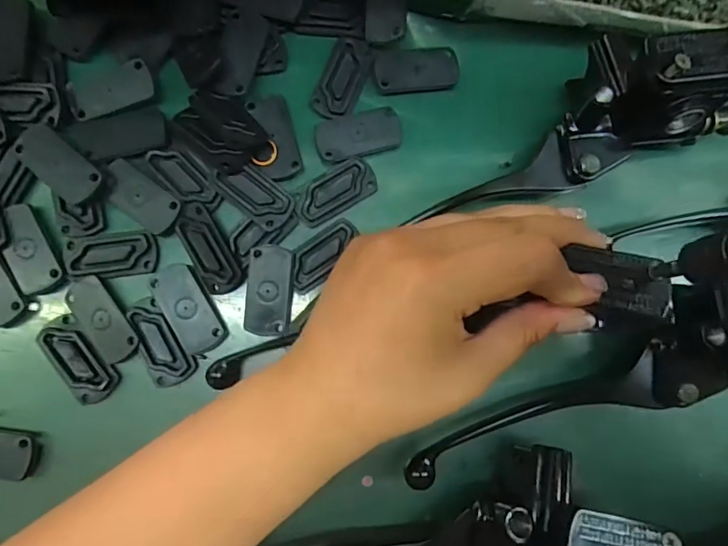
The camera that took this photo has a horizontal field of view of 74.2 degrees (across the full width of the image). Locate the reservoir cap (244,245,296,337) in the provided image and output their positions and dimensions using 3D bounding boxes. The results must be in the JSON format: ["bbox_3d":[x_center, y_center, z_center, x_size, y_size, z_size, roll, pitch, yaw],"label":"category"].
[{"bbox_3d":[-0.051,0.009,0.259,0.024,0.006,0.048,4,86,-3],"label":"reservoir cap"}]

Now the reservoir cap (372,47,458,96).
[{"bbox_3d":[0.030,-0.117,0.276,0.047,0.006,0.024,-5,87,-3],"label":"reservoir cap"}]

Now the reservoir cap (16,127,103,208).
[{"bbox_3d":[-0.161,-0.057,0.254,0.045,0.011,0.023,38,85,0],"label":"reservoir cap"}]

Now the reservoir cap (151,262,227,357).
[{"bbox_3d":[-0.093,0.020,0.256,0.022,0.004,0.049,-30,88,-4],"label":"reservoir cap"}]

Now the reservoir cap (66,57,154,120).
[{"bbox_3d":[-0.139,-0.100,0.263,0.045,0.006,0.022,-19,88,-4],"label":"reservoir cap"}]

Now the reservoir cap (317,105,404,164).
[{"bbox_3d":[-0.003,-0.078,0.270,0.047,0.004,0.024,-16,87,-4],"label":"reservoir cap"}]

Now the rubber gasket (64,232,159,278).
[{"bbox_3d":[-0.137,-0.009,0.260,0.048,0.006,0.023,-6,87,-3],"label":"rubber gasket"}]

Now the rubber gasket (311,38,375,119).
[{"bbox_3d":[-0.012,-0.111,0.274,0.023,0.006,0.047,24,86,-1],"label":"rubber gasket"}]

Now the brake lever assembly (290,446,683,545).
[{"bbox_3d":[0.034,0.126,0.223,0.189,0.073,0.051,-15,89,-4],"label":"brake lever assembly"}]

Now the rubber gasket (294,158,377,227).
[{"bbox_3d":[-0.017,-0.045,0.270,0.048,0.005,0.022,-32,89,-4],"label":"rubber gasket"}]

